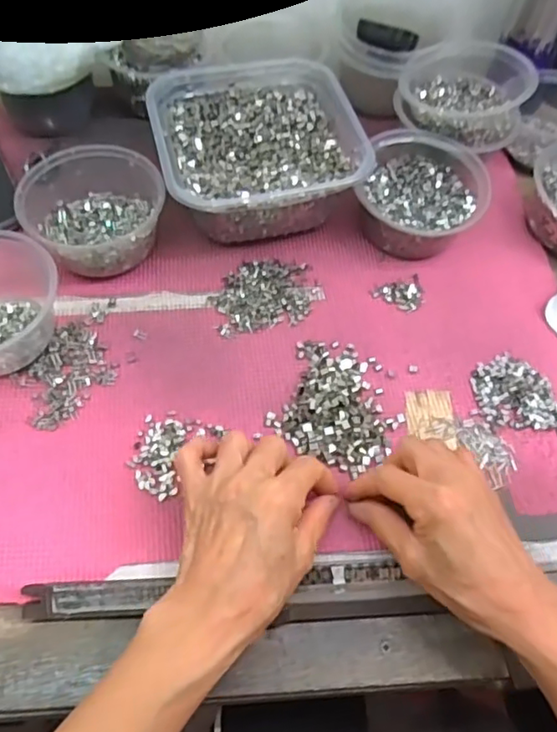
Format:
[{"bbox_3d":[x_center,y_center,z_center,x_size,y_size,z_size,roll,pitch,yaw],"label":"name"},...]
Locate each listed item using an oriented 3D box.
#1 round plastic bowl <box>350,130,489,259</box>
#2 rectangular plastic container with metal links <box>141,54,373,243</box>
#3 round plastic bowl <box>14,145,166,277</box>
[{"bbox_3d":[0.125,-0.149,0.515,0.103,0.062,0.106,1,58,-2],"label":"round plastic bowl"},{"bbox_3d":[-0.022,-0.195,0.528,0.170,0.069,0.180,-11,60,-9],"label":"rectangular plastic container with metal links"},{"bbox_3d":[-0.154,-0.128,0.491,0.109,0.056,0.110,1,58,-2],"label":"round plastic bowl"}]

